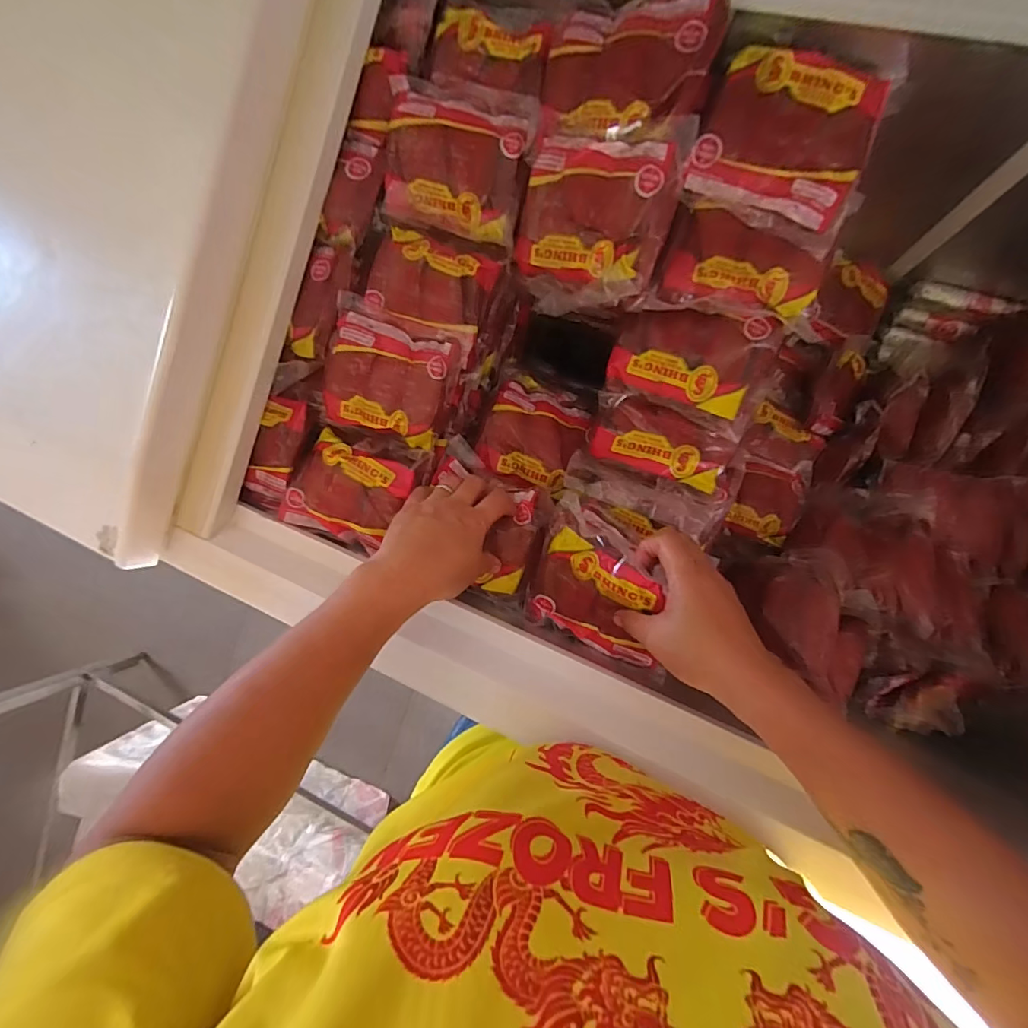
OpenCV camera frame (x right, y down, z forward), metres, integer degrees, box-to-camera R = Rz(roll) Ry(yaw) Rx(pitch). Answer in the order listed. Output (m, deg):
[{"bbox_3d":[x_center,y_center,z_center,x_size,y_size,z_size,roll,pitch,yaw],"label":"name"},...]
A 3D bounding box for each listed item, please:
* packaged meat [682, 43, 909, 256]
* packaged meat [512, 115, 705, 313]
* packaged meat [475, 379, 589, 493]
[{"bbox_3d":[0.213,-0.290,0.368,0.129,0.027,0.121,26,100,11],"label":"packaged meat"},{"bbox_3d":[0.065,-0.246,0.399,0.125,0.029,0.146,18,110,13],"label":"packaged meat"},{"bbox_3d":[0.020,-0.076,0.480,0.096,0.032,0.096,20,99,12],"label":"packaged meat"}]

